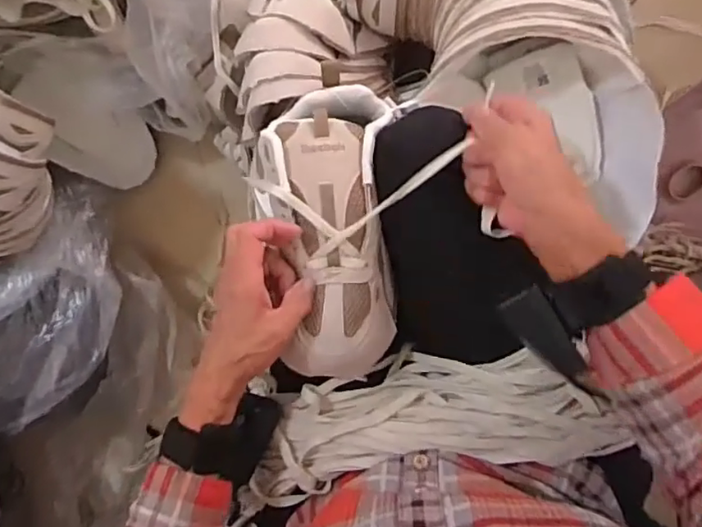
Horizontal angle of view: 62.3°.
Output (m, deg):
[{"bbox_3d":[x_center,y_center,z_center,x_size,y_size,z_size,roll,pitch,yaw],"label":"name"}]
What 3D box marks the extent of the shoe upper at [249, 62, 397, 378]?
[{"bbox_3d":[-0.022,-0.031,0.489,0.113,0.060,0.243,-6,88,6],"label":"shoe upper"}]

